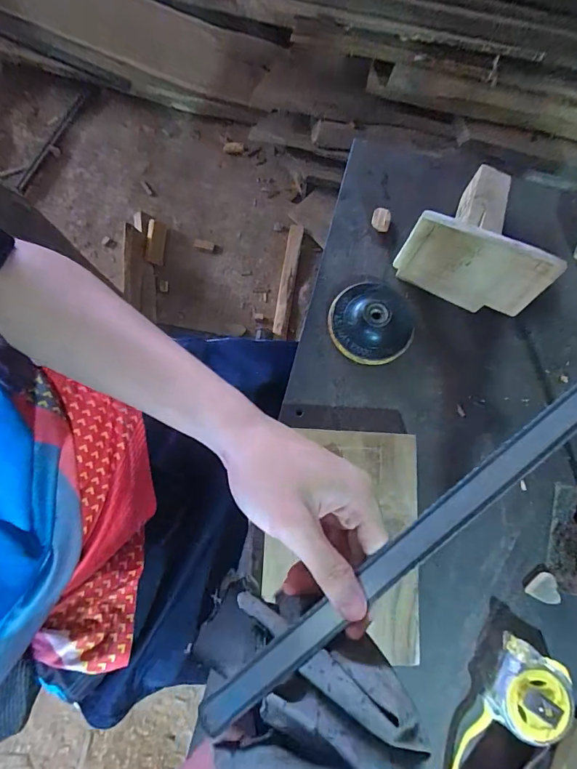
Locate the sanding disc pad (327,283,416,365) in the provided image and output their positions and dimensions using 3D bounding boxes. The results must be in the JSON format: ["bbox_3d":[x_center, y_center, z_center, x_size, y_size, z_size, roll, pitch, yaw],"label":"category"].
[{"bbox_3d":[0.090,-0.069,0.436,0.088,0.028,0.087,27,79,4],"label":"sanding disc pad"}]

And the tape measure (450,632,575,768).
[{"bbox_3d":[0.185,0.325,0.359,0.063,0.035,0.185,31,79,5],"label":"tape measure"}]

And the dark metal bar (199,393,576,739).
[{"bbox_3d":[0.067,0.095,0.235,0.297,0.004,0.020,-41,61,0],"label":"dark metal bar"}]

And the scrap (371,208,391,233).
[{"bbox_3d":[0.107,-0.189,0.471,0.021,0.007,0.027,14,78,1],"label":"scrap"}]

